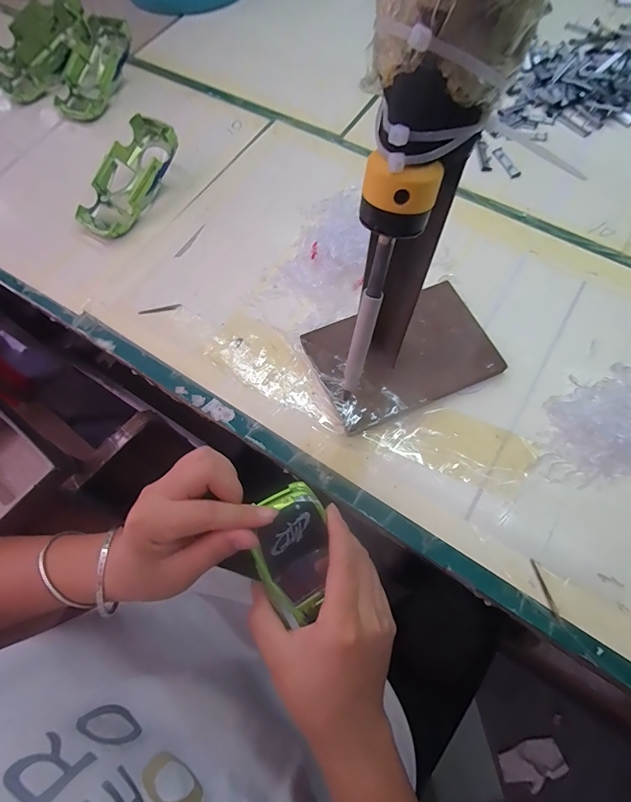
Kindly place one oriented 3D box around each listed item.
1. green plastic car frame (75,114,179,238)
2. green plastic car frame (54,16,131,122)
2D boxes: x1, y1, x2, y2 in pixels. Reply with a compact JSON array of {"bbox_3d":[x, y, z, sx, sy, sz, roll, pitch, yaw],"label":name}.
[{"bbox_3d":[-0.195,-0.232,0.422,0.060,0.043,0.132,32,73,14],"label":"green plastic car frame"},{"bbox_3d":[-0.274,-0.407,0.500,0.059,0.034,0.132,18,82,10],"label":"green plastic car frame"}]

